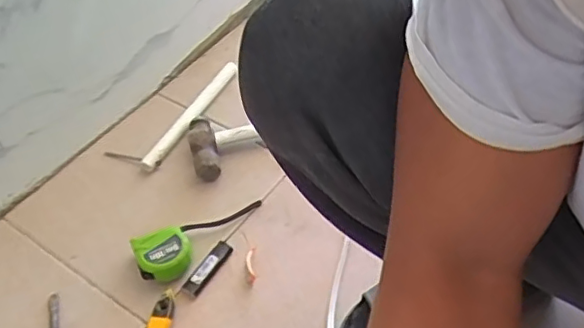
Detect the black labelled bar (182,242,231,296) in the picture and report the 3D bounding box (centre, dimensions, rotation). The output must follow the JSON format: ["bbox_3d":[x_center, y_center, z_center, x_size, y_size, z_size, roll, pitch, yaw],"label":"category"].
[{"bbox_3d":[-0.103,0.128,0.735,0.023,0.005,0.079,26,57,20],"label":"black labelled bar"}]

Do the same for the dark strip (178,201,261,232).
[{"bbox_3d":[-0.090,0.069,0.775,0.110,0.017,0.017,-23,55,-16],"label":"dark strip"}]

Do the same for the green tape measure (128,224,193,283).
[{"bbox_3d":[-0.157,0.112,0.732,0.065,0.034,0.065,-19,49,-12],"label":"green tape measure"}]

